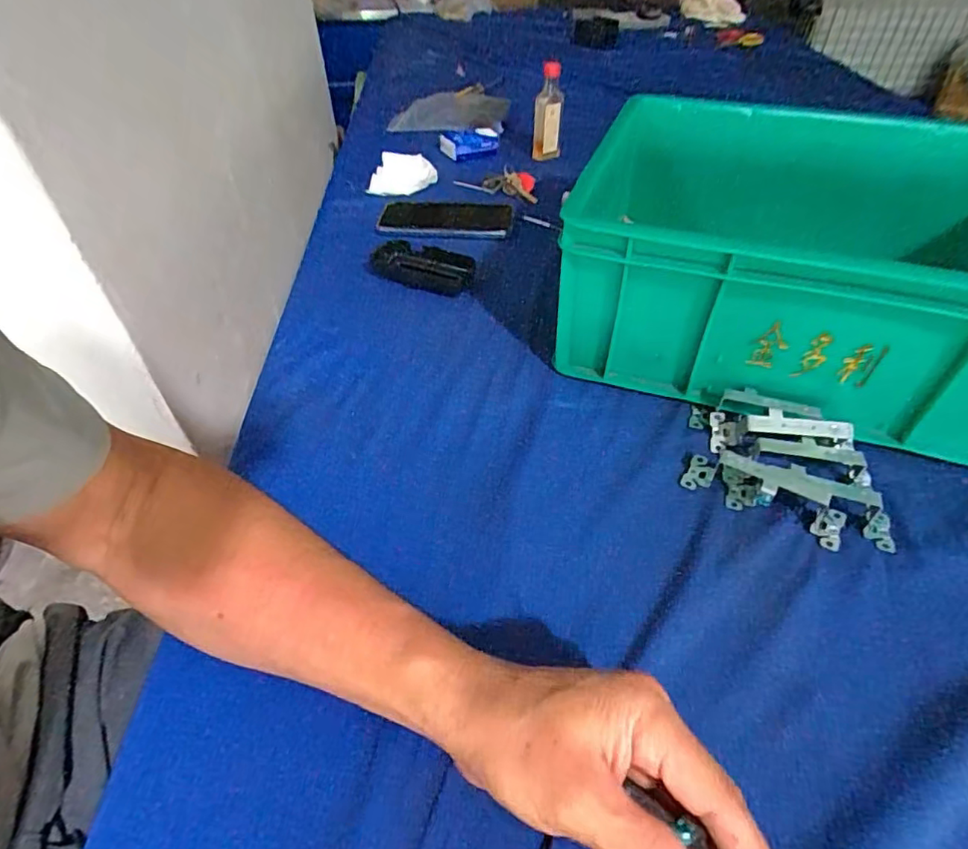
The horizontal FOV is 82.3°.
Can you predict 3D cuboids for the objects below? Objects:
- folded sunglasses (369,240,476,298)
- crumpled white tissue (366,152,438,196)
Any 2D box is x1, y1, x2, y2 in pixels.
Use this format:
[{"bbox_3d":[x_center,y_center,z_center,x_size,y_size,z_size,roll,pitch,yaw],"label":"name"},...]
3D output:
[{"bbox_3d":[-0.070,-0.172,0.605,0.120,0.027,0.049,23,51,22],"label":"folded sunglasses"},{"bbox_3d":[-0.111,-0.337,0.752,0.089,0.051,0.037,3,46,3],"label":"crumpled white tissue"}]

